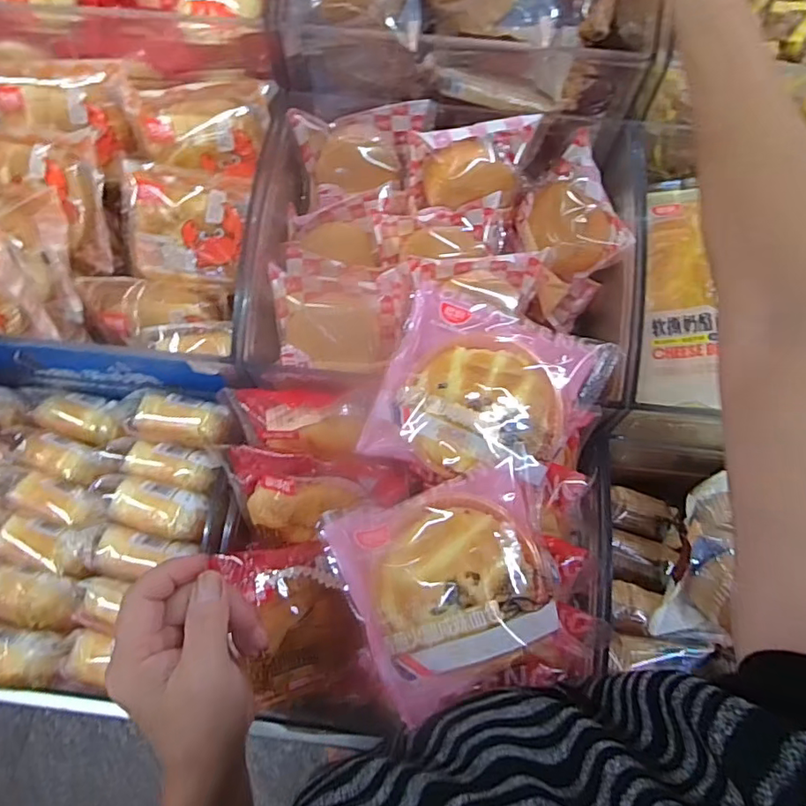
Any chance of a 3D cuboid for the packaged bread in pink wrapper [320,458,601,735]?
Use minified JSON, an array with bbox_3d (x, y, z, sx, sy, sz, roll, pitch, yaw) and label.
[{"bbox_3d":[0.037,0.119,0.347,0.128,0.044,0.143,-22,69,-9],"label":"packaged bread in pink wrapper"}]

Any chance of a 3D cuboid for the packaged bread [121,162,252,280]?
[{"bbox_3d":[-0.196,-0.163,0.500,0.115,0.035,0.089,6,111,2],"label":"packaged bread"}]

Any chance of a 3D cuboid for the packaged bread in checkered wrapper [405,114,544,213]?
[{"bbox_3d":[0.057,-0.207,0.484,0.105,0.067,0.035,-10,29,-8],"label":"packaged bread in checkered wrapper"}]

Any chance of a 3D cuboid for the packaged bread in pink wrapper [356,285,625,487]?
[{"bbox_3d":[0.062,-0.001,0.400,0.151,0.055,0.126,20,68,8],"label":"packaged bread in pink wrapper"}]

